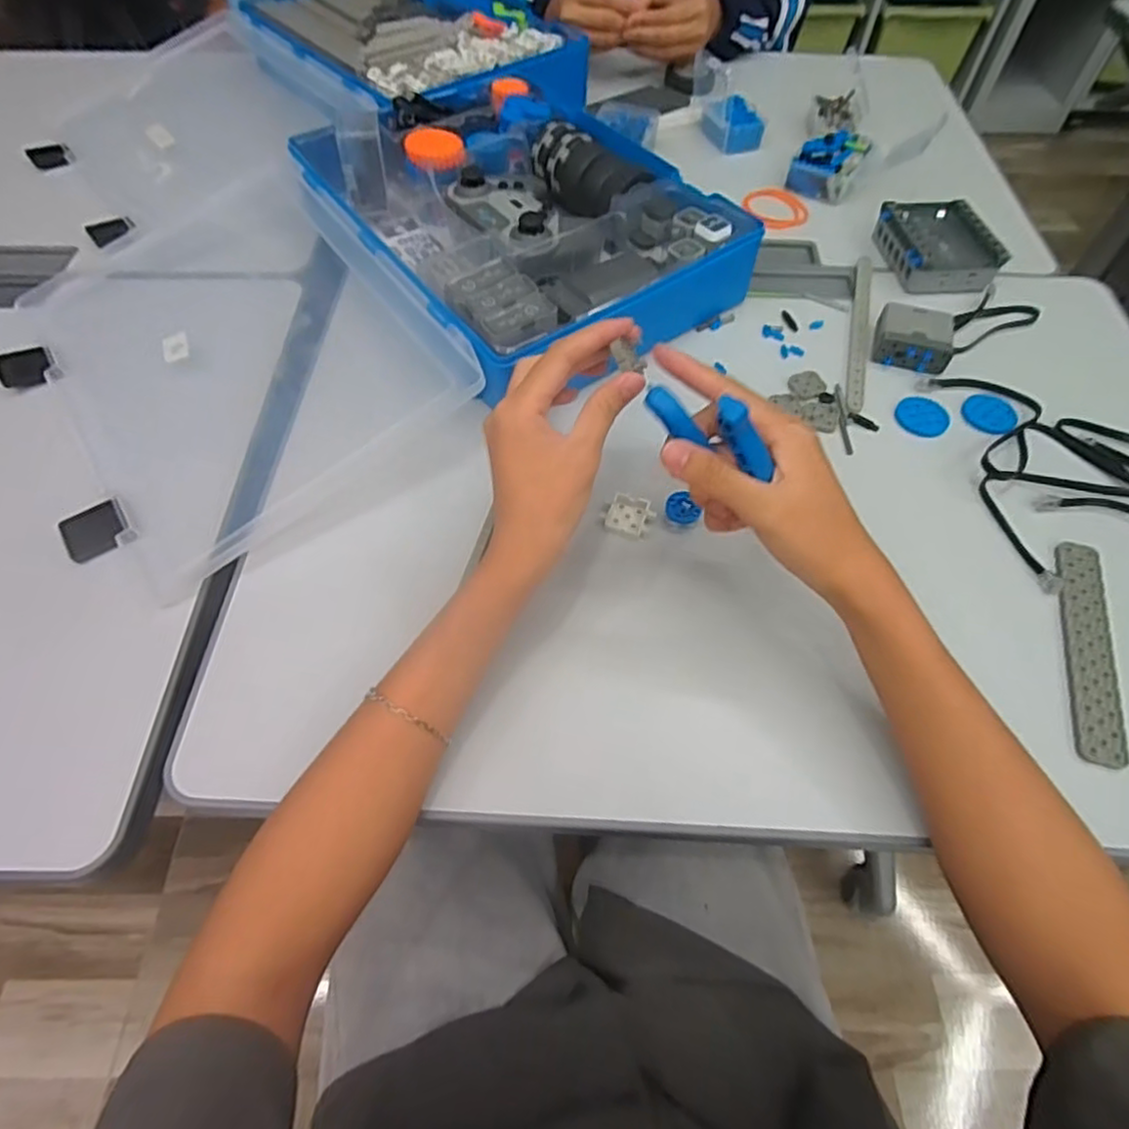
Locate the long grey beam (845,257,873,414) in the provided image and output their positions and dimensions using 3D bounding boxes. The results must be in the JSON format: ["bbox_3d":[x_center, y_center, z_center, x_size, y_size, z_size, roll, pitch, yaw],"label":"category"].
[{"bbox_3d":[0.252,-0.199,0.544,0.015,0.009,0.193,14,59,8],"label":"long grey beam"}]

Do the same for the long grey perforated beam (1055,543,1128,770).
[{"bbox_3d":[0.323,0.050,0.394,0.024,0.008,0.147,14,59,8],"label":"long grey perforated beam"}]

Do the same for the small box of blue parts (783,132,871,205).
[{"bbox_3d":[0.273,-0.414,0.660,0.064,0.033,0.081,25,61,14],"label":"small box of blue parts"}]

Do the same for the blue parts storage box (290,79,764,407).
[{"bbox_3d":[-0.045,-0.304,0.570,0.263,0.077,0.345,-31,63,-18],"label":"blue parts storage box"}]

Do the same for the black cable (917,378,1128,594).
[{"bbox_3d":[0.380,-0.076,0.467,0.163,0.020,0.185,-7,59,-5],"label":"black cable"}]

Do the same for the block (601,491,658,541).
[{"bbox_3d":[0.044,-0.034,0.441,0.033,0.007,0.028,15,59,8],"label":"block"}]

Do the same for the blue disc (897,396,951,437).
[{"bbox_3d":[0.278,-0.115,0.496,0.039,0.004,0.038,0,58,0],"label":"blue disc"}]

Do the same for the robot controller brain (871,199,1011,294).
[{"bbox_3d":[0.341,-0.290,0.582,0.083,0.025,0.110,-1,58,-1],"label":"robot controller brain"}]

